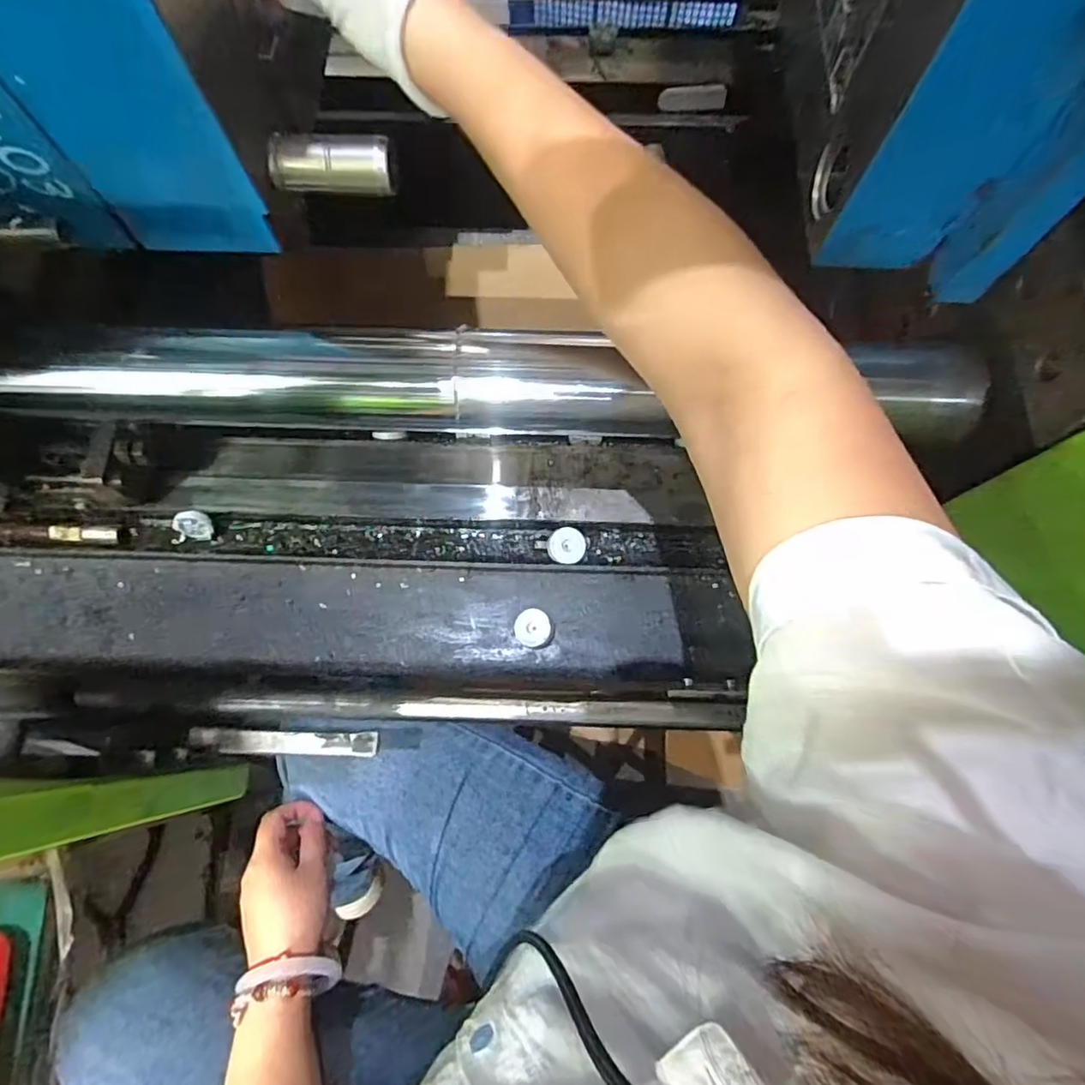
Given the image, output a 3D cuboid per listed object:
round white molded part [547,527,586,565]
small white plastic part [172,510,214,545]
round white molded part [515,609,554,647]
[{"bbox_3d":[0.020,0.003,0.468,0.030,0.005,0.030,-5,96,3],"label":"round white molded part"},{"bbox_3d":[-0.290,-0.013,0.475,0.035,0.012,0.027,-10,105,-12],"label":"small white plastic part"},{"bbox_3d":[-0.007,0.067,0.452,0.028,0.014,0.030,0,74,0],"label":"round white molded part"}]

